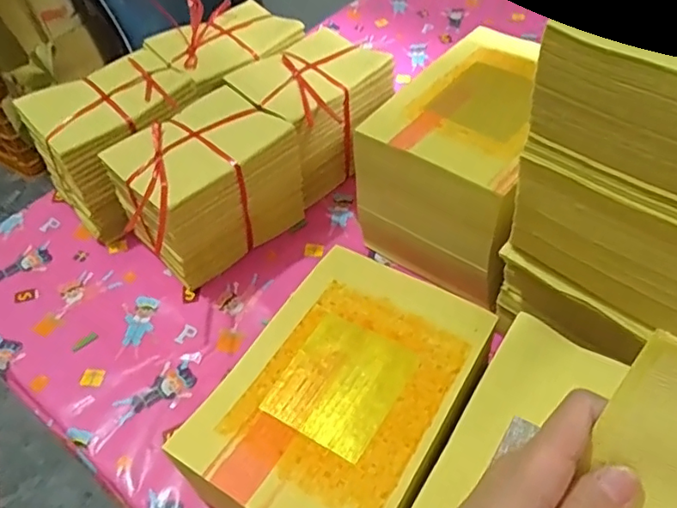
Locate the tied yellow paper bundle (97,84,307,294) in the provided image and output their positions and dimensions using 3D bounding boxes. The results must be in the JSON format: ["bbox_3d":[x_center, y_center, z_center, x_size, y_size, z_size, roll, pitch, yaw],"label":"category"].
[{"bbox_3d":[-0.140,-0.070,0.618,0.126,0.134,0.172,35,59,29],"label":"tied yellow paper bundle"}]

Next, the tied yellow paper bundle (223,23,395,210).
[{"bbox_3d":[-0.030,-0.170,0.695,0.127,0.129,0.157,32,58,28],"label":"tied yellow paper bundle"}]

